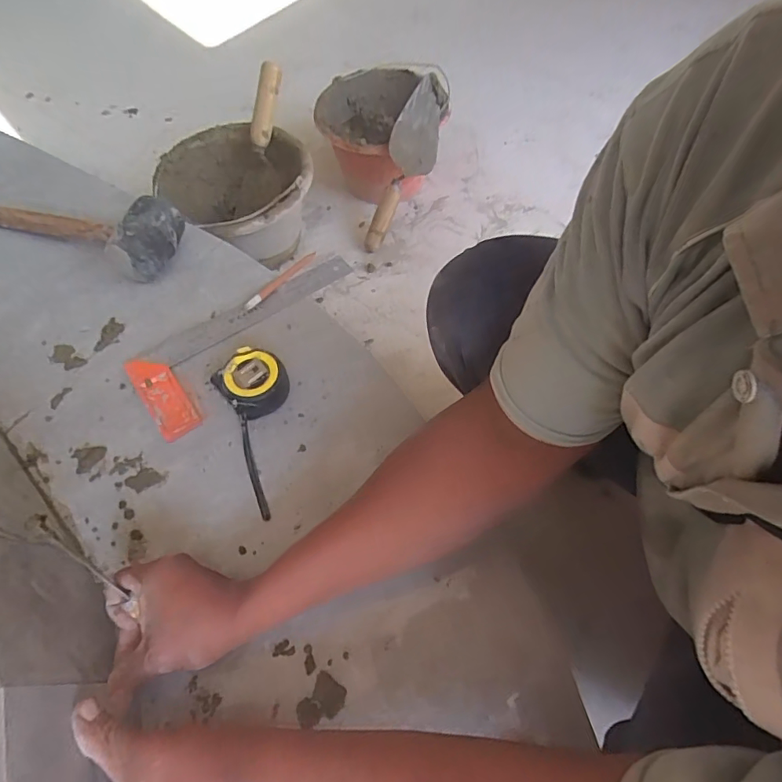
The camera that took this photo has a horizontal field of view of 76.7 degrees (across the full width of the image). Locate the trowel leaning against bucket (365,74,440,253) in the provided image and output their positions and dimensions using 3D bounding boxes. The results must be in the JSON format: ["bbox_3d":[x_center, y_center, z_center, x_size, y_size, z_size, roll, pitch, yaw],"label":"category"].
[{"bbox_3d":[0.023,-0.380,0.856,0.057,0.091,0.294,29,109,15],"label":"trowel leaning against bucket"}]

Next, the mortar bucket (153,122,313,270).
[{"bbox_3d":[-0.248,-0.333,0.886,0.231,0.170,0.242,0,60,0],"label":"mortar bucket"}]

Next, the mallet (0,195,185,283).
[{"bbox_3d":[-0.418,-0.230,0.659,0.284,0.072,0.095,19,62,10],"label":"mallet"}]

